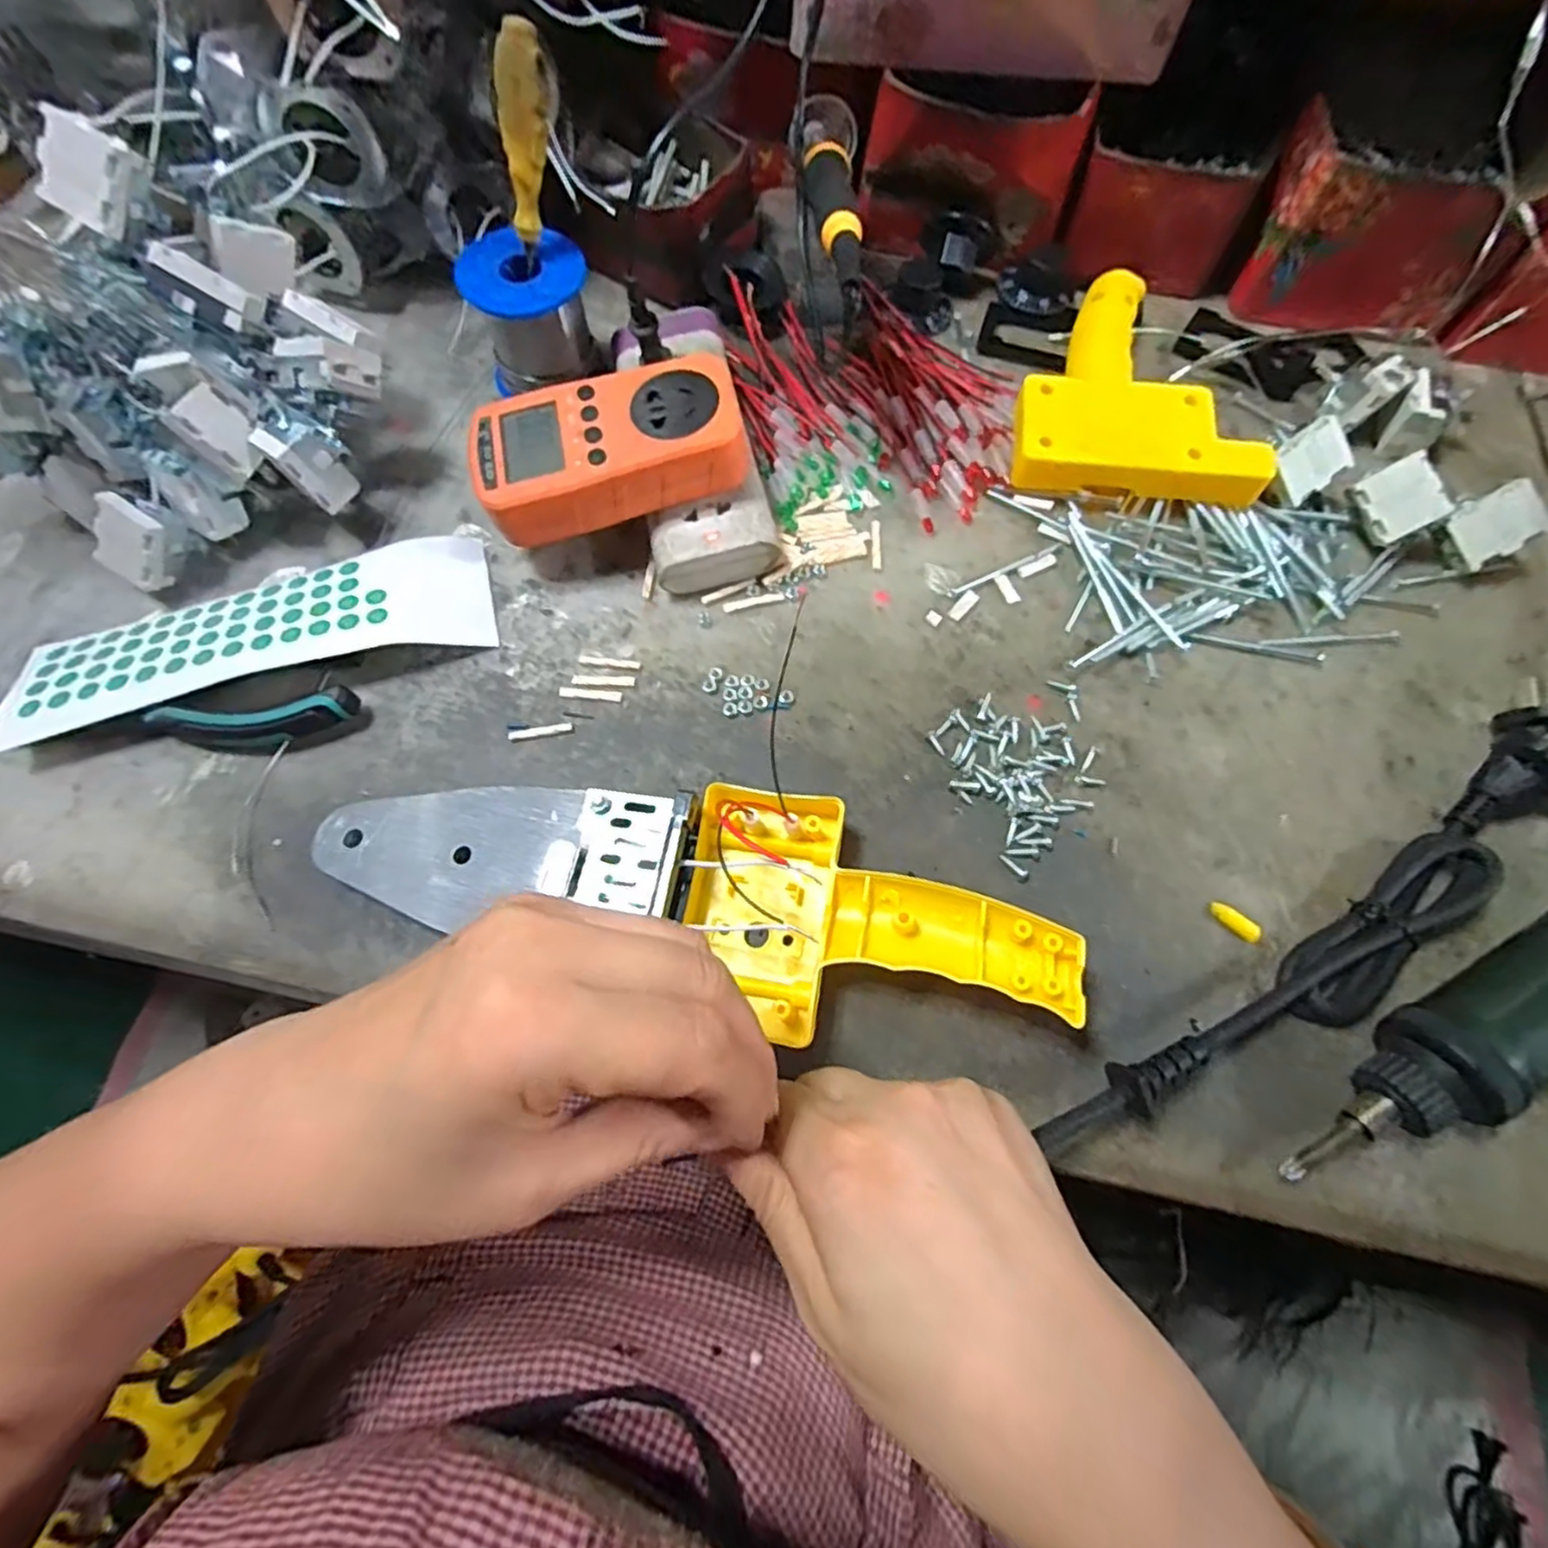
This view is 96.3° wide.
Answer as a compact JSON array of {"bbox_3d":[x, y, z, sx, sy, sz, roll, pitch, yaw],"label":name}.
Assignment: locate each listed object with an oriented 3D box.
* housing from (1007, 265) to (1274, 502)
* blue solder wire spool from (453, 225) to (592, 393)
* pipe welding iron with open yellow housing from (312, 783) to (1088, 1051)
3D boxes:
[{"bbox_3d":[0.200,-0.221,0.392,0.126,0.032,0.152,7,69,2],"label":"housing"},{"bbox_3d":[-0.134,-0.254,0.386,0.064,0.064,0.056,-33,73,-12],"label":"blue solder wire spool"},{"bbox_3d":[-0.037,0.047,0.285,0.303,0.041,0.090,10,70,3],"label":"pipe welding iron with open yellow housing"}]

